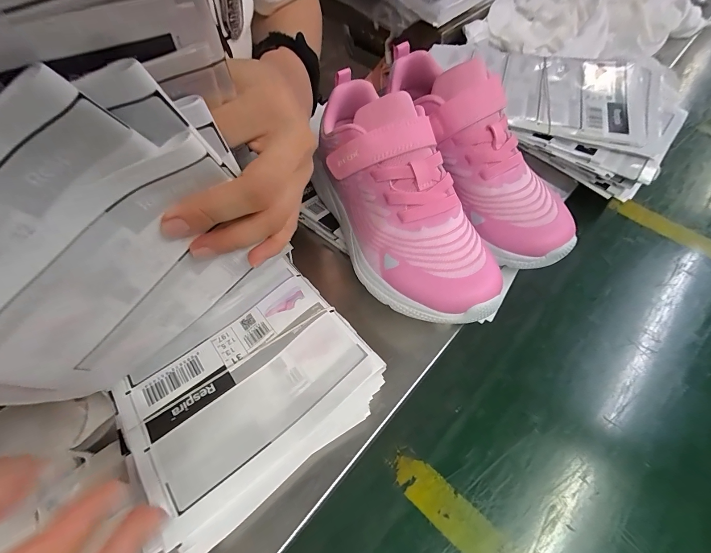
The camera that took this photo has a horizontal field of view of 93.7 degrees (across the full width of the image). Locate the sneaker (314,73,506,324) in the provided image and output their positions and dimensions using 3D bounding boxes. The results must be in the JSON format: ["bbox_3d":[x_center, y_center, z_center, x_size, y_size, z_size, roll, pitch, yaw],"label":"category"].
[{"bbox_3d":[0.034,-0.044,0.227,0.076,0.080,0.175,-22,59,-12],"label":"sneaker"}]

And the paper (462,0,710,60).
[{"bbox_3d":[0.354,-0.416,0.511,0.379,0.050,0.249,-33,62,-18],"label":"paper"}]

